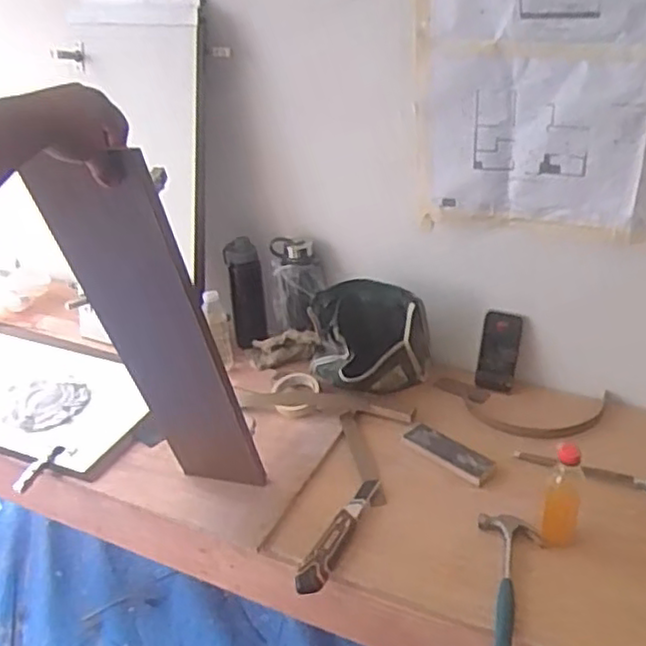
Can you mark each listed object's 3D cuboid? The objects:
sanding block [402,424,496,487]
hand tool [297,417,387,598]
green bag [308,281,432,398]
[{"bbox_3d":[0.228,0.237,1.259,0.060,0.020,0.180,-25,36,-32],"label":"sanding block"},{"bbox_3d":[0.050,0.292,1.189,0.104,0.034,0.417,3,31,11],"label":"hand tool"},{"bbox_3d":[0.097,0.039,1.419,0.247,0.209,0.139,-2,30,4],"label":"green bag"}]

